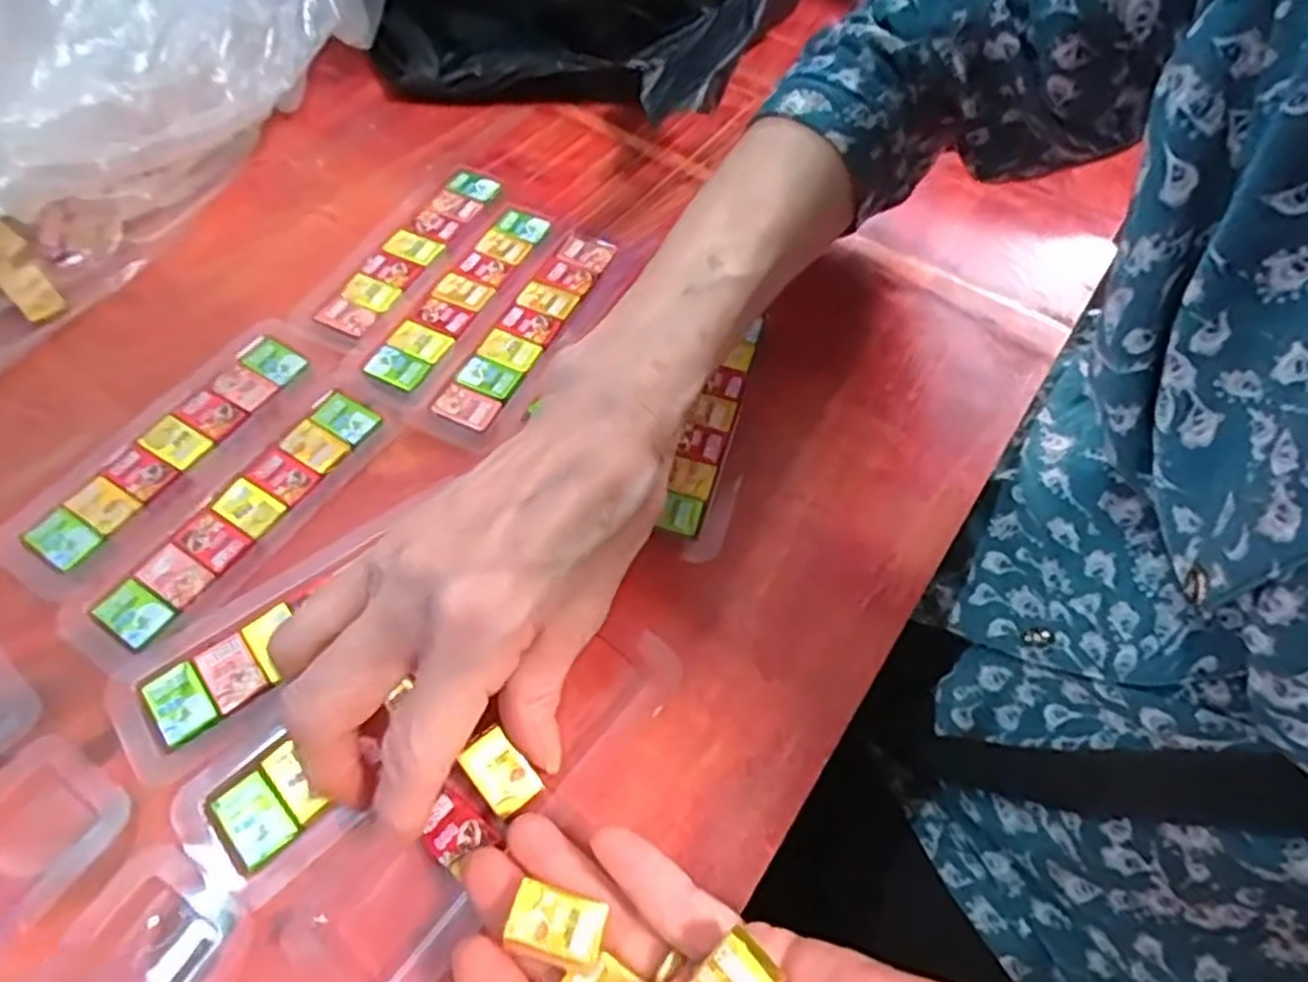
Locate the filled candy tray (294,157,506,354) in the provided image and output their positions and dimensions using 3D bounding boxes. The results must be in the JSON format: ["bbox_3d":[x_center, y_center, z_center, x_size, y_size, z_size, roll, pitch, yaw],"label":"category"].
[{"bbox_3d":[-0.117,-0.121,0.365,0.042,0.005,0.140,23,61,11],"label":"filled candy tray"}]

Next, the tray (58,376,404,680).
[{"bbox_3d":[-0.157,0.006,0.285,0.043,0.006,0.135,31,63,15],"label":"tray"}]

